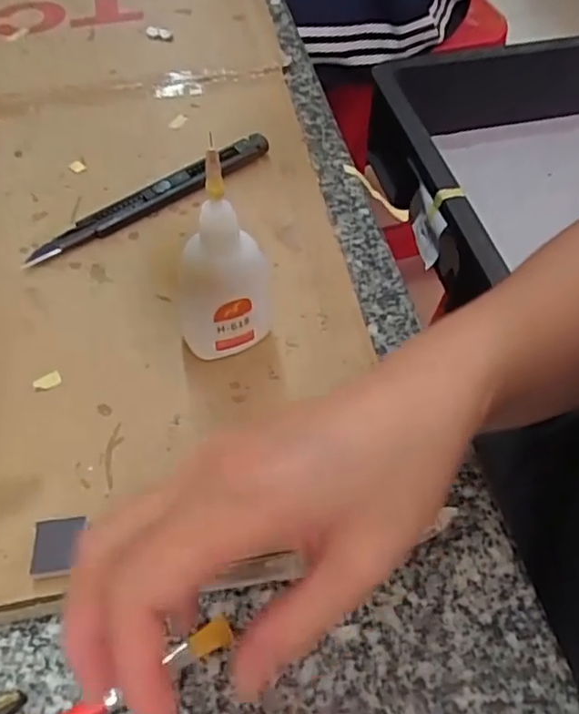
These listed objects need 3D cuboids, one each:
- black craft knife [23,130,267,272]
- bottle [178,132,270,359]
[{"bbox_3d":[-0.080,-0.093,0.371,0.153,0.013,0.016,-31,60,-20],"label":"black craft knife"},{"bbox_3d":[-0.029,-0.042,0.279,0.040,0.103,0.035,-3,54,-2],"label":"bottle"}]

